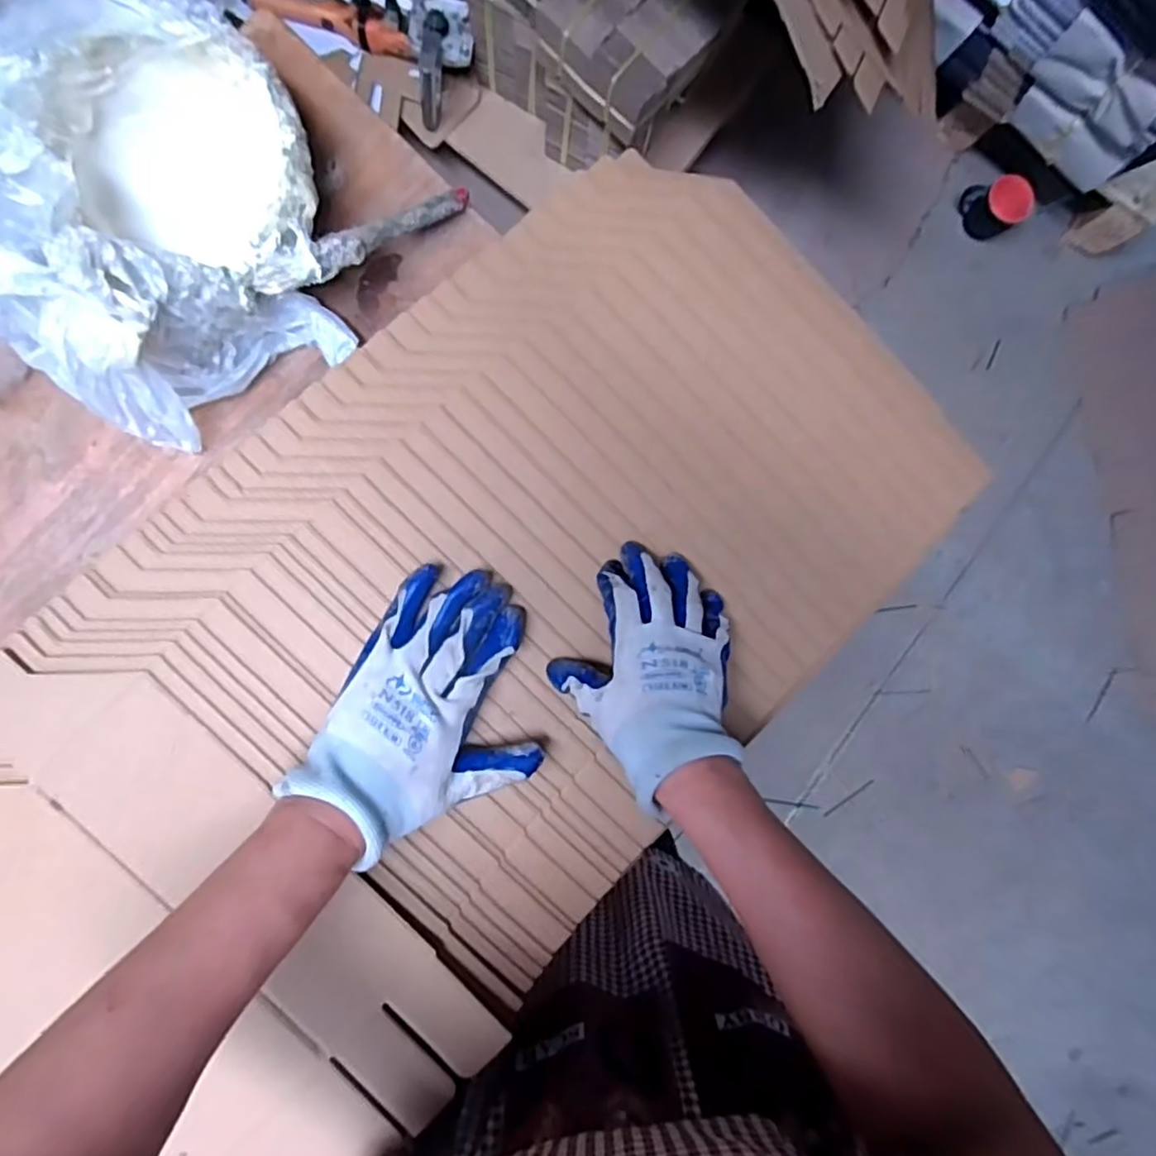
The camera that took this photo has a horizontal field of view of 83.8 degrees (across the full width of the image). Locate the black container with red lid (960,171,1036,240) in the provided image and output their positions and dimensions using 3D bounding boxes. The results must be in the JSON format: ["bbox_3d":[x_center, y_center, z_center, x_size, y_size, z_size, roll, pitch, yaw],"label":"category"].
[{"bbox_3d":[0.812,-0.724,1.241,0.097,0.095,0.112,-36,94,-2],"label":"black container with red lid"}]

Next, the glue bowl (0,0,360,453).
[{"bbox_3d":[-0.286,-0.232,0.413,0.235,0.124,0.231,0,92,-5],"label":"glue bowl"}]

